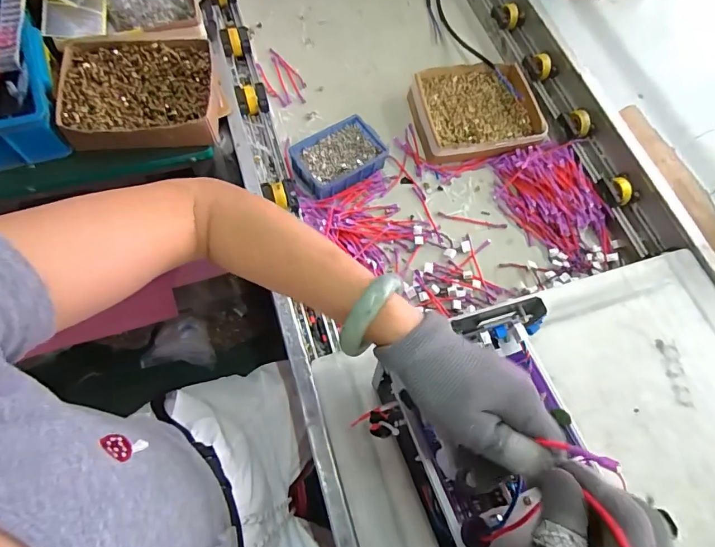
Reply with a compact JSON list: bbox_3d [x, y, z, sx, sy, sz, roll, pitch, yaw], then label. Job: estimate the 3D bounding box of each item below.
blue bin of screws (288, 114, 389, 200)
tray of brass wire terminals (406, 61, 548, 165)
[{"bbox_3d":[-0.032,-0.200,0.751,0.156,0.050,0.107,-33,73,-17],"label":"blue bin of screws"},{"bbox_3d":[0.222,-0.314,0.808,0.228,0.048,0.205,-6,67,-7],"label":"tray of brass wire terminals"}]

